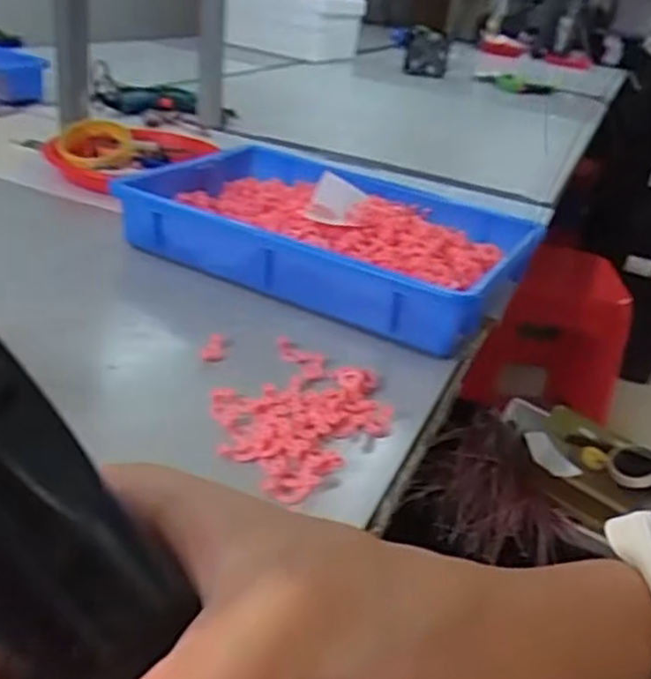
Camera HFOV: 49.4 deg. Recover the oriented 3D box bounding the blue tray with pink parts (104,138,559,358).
[{"bbox_3d":[0.003,-0.108,0.695,0.365,0.064,0.252,22,30,24],"label":"blue tray with pink parts"}]

